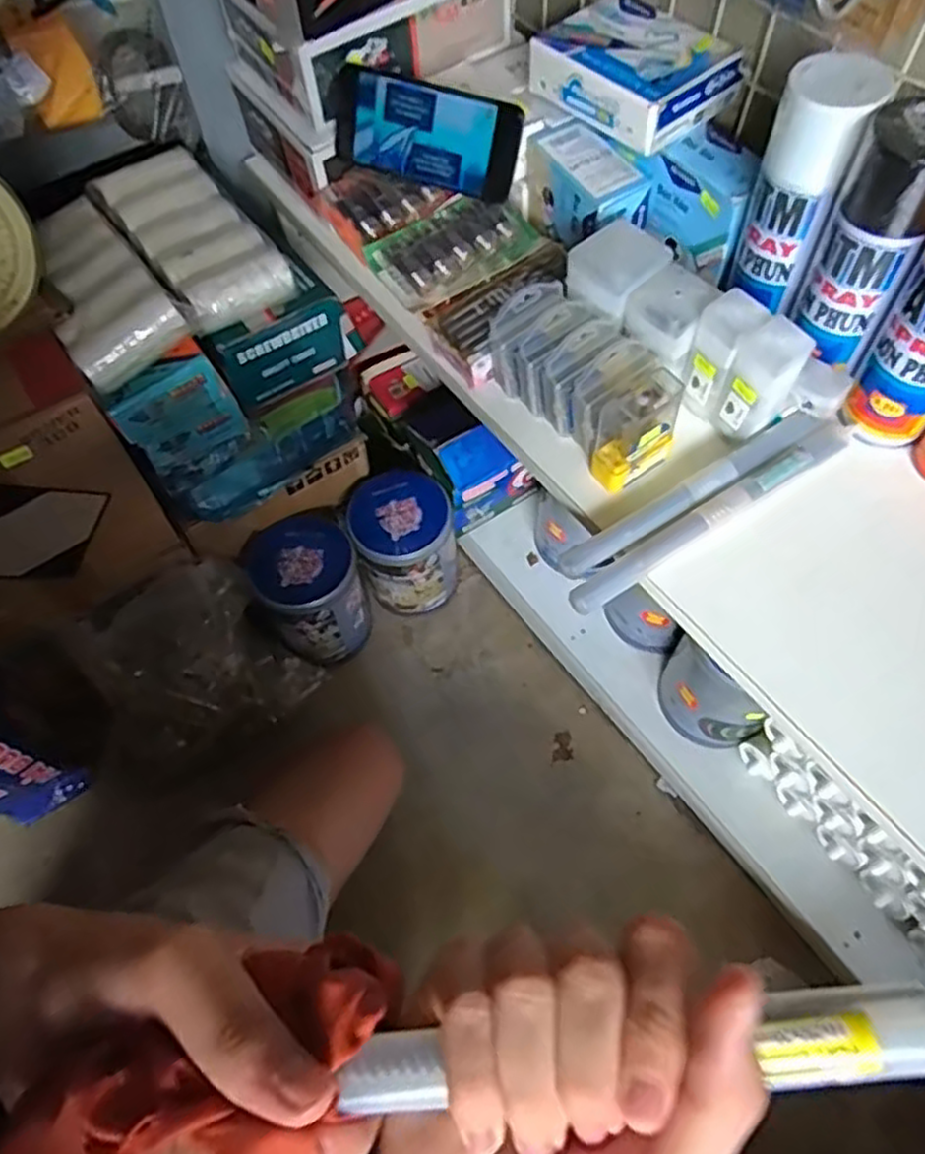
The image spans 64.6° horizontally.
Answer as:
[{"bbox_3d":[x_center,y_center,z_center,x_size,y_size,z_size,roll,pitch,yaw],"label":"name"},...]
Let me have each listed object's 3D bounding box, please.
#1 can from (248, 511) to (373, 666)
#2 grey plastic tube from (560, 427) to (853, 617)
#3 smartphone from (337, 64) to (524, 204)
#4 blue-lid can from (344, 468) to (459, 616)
[{"bbox_3d":[-0.173,0.015,0.844,0.107,0.140,0.119,-25,62,-12],"label":"can"},{"bbox_3d":[0.189,-0.048,0.544,0.258,0.029,0.023,-30,63,-15],"label":"grey plastic tube"},{"bbox_3d":[-0.032,-0.383,0.638,0.163,0.077,0.017,18,41,6],"label":"smartphone"},{"bbox_3d":[-0.068,-0.036,0.869,0.112,0.153,0.103,-1,60,1],"label":"blue-lid can"}]

